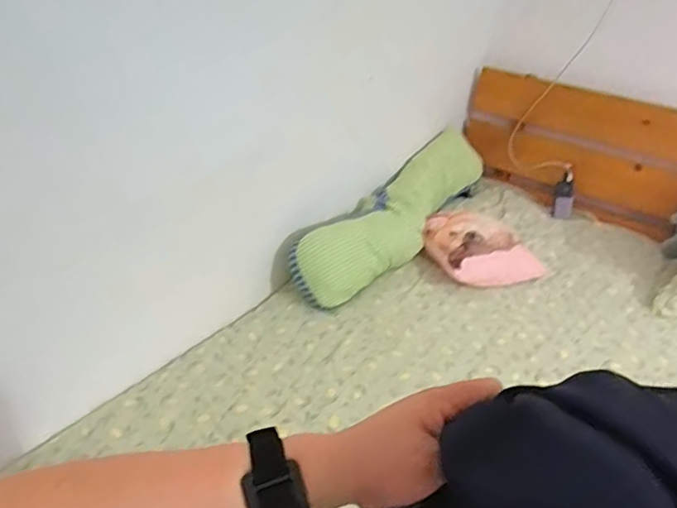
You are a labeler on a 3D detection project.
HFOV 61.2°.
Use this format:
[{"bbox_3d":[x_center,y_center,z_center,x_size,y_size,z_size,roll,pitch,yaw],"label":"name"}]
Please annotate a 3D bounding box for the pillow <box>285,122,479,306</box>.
[{"bbox_3d":[0.158,-0.124,1.538,0.179,0.243,0.720,24,36,28],"label":"pillow"}]

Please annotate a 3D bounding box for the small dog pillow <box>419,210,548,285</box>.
[{"bbox_3d":[0.374,-0.024,1.513,0.261,0.107,0.245,-11,35,-25],"label":"small dog pillow"}]

